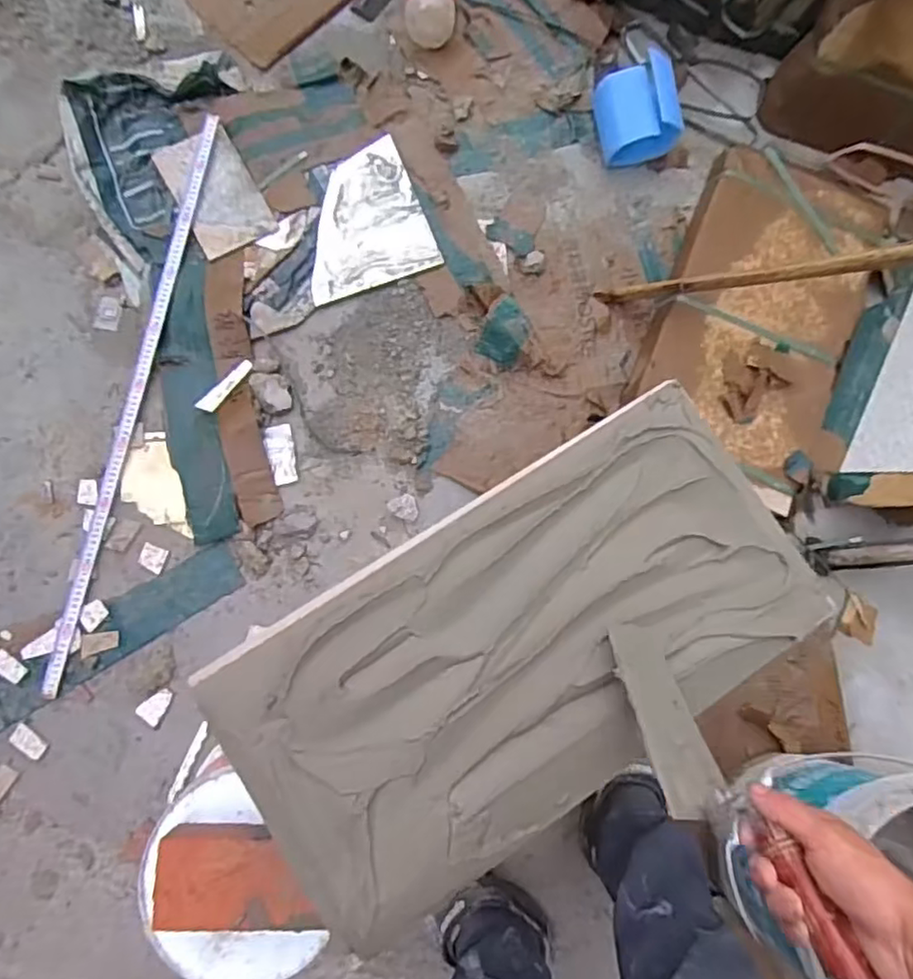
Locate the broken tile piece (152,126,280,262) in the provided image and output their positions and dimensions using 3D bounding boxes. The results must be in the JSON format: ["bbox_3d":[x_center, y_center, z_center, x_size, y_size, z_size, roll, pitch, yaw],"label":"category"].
[{"bbox_3d":[-0.455,-0.565,1.223,0.147,0.017,0.244,-30,84,-3],"label":"broken tile piece"}]

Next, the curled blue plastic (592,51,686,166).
[{"bbox_3d":[0.343,-0.720,1.237,0.161,0.061,0.170,-7,108,34],"label":"curled blue plastic"}]

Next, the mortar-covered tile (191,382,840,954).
[{"bbox_3d":[0.076,0.160,0.679,0.613,0.037,0.317,-32,86,-10],"label":"mortar-covered tile"}]

